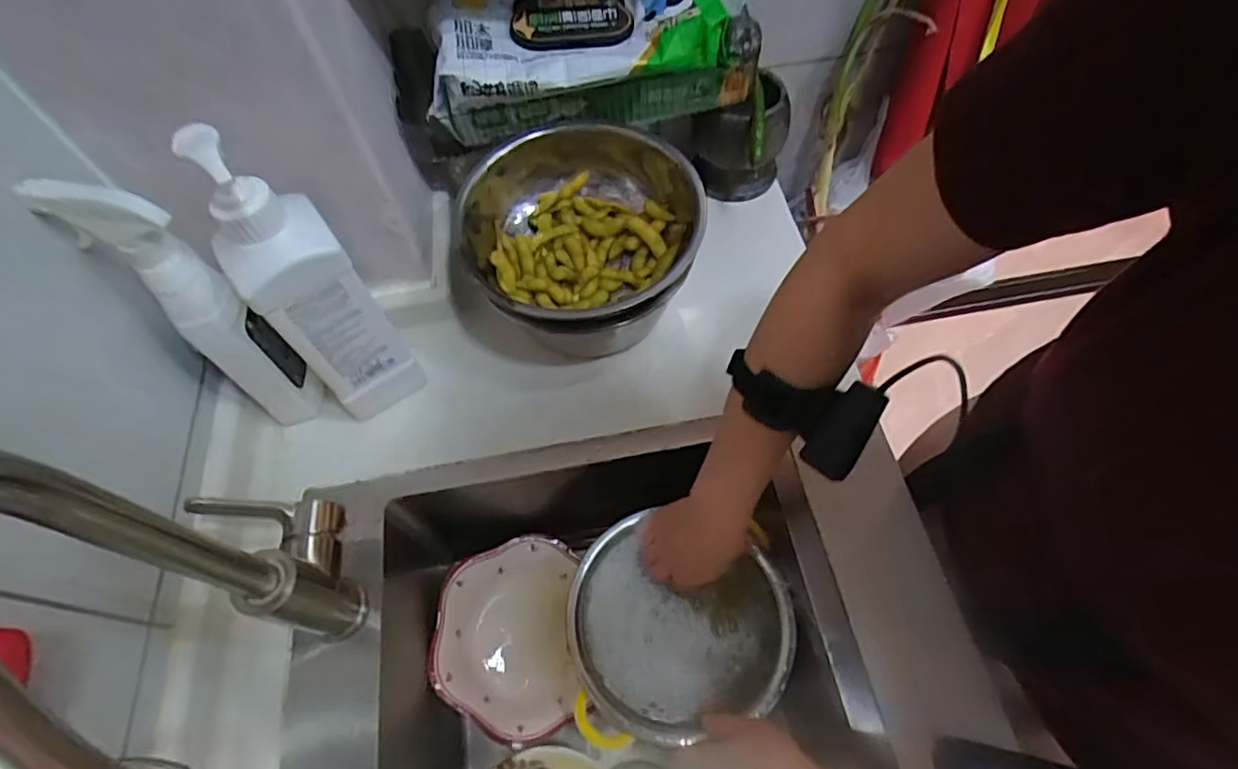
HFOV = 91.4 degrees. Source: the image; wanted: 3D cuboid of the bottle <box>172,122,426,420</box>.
[{"bbox_3d":[-0.239,-0.068,0.479,0.074,0.288,0.052,-27,62,-11],"label":"bottle"}]

